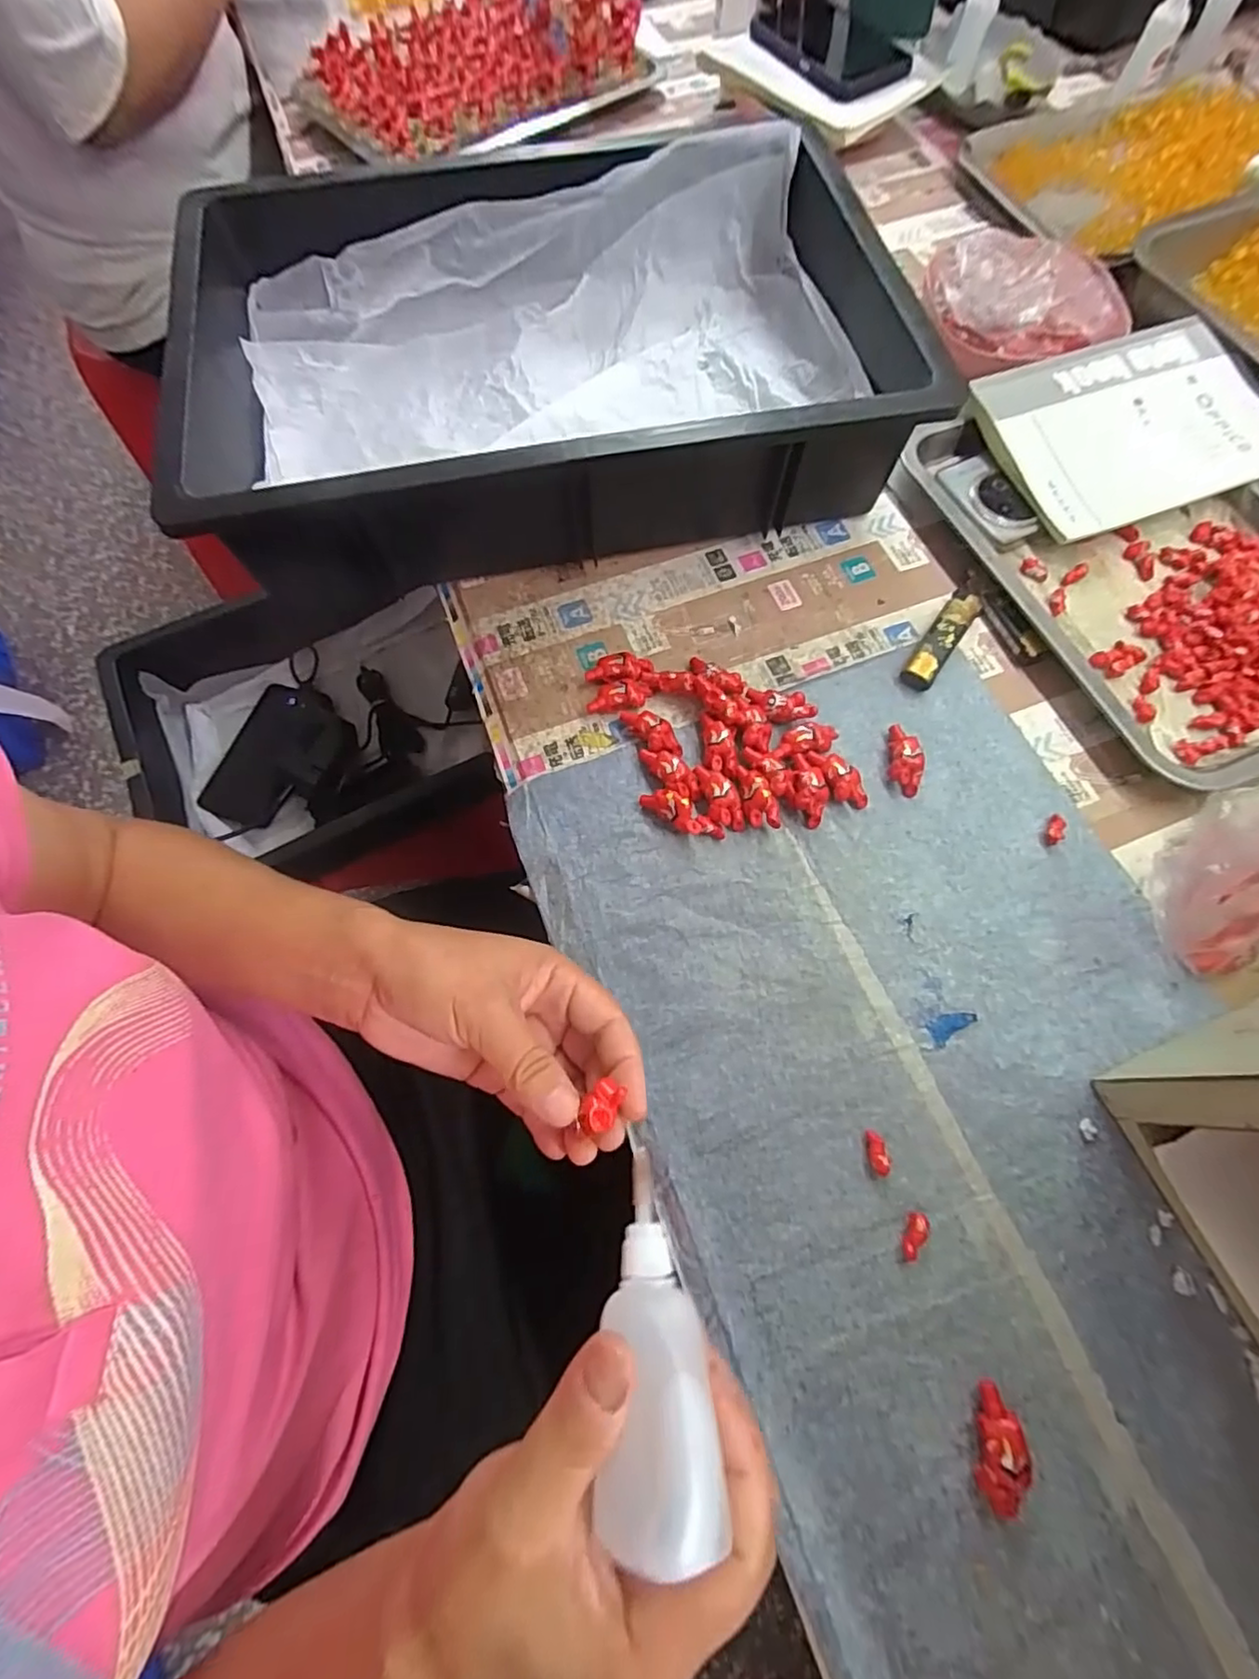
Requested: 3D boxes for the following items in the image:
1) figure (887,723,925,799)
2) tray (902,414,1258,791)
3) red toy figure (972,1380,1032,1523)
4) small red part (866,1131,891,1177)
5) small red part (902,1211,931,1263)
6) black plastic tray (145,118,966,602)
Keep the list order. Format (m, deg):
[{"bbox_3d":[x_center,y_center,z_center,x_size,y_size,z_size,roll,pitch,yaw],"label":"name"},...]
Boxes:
[{"bbox_3d":[0.160,-0.047,0.363,0.017,0.013,0.042,6,69,4],"label":"figure"},{"bbox_3d":[0.360,-0.193,0.416,0.243,0.024,0.308,-25,70,-8],"label":"tray"},{"bbox_3d":[0.148,0.246,0.250,0.020,0.015,0.043,18,70,8],"label":"red toy figure"},{"bbox_3d":[0.116,0.147,0.293,0.009,0.006,0.019,-12,70,-3],"label":"small red part"},{"bbox_3d":[0.128,0.178,0.280,0.009,0.008,0.020,21,72,9],"label":"small red part"},{"bbox_3d":[-0.059,-0.329,0.432,0.436,0.088,0.310,-11,69,-3],"label":"black plastic tray"}]

